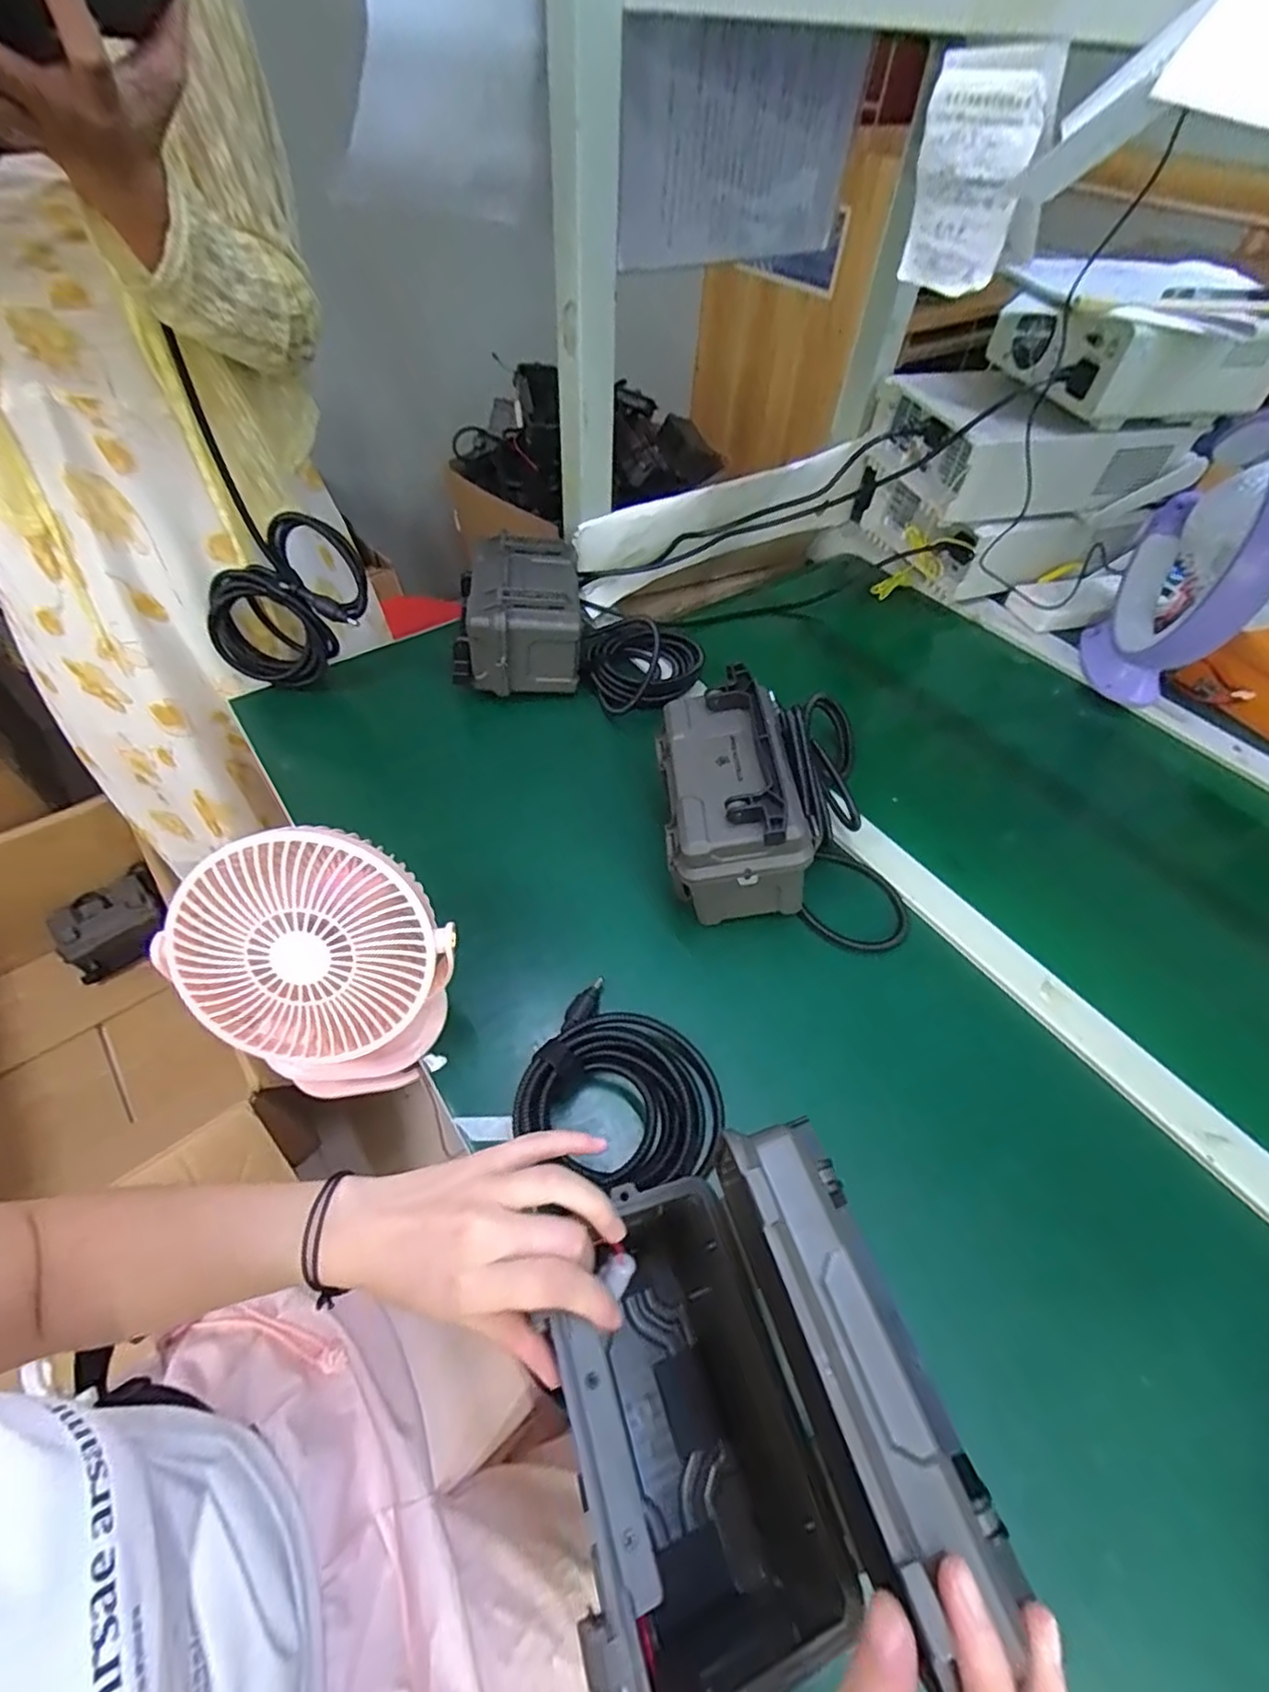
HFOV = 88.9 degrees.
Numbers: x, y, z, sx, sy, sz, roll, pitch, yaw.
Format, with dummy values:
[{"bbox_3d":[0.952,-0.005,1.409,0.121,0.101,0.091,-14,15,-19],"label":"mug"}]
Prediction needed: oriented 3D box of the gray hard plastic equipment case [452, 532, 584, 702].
[{"bbox_3d":[-0.126,-0.251,0.703,0.132,0.094,0.157,-2,52,-6],"label":"gray hard plastic equipment case"}]

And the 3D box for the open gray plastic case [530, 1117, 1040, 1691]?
[{"bbox_3d":[0.032,0.248,0.282,0.126,0.177,0.160,-16,54,-16],"label":"open gray plastic case"}]

